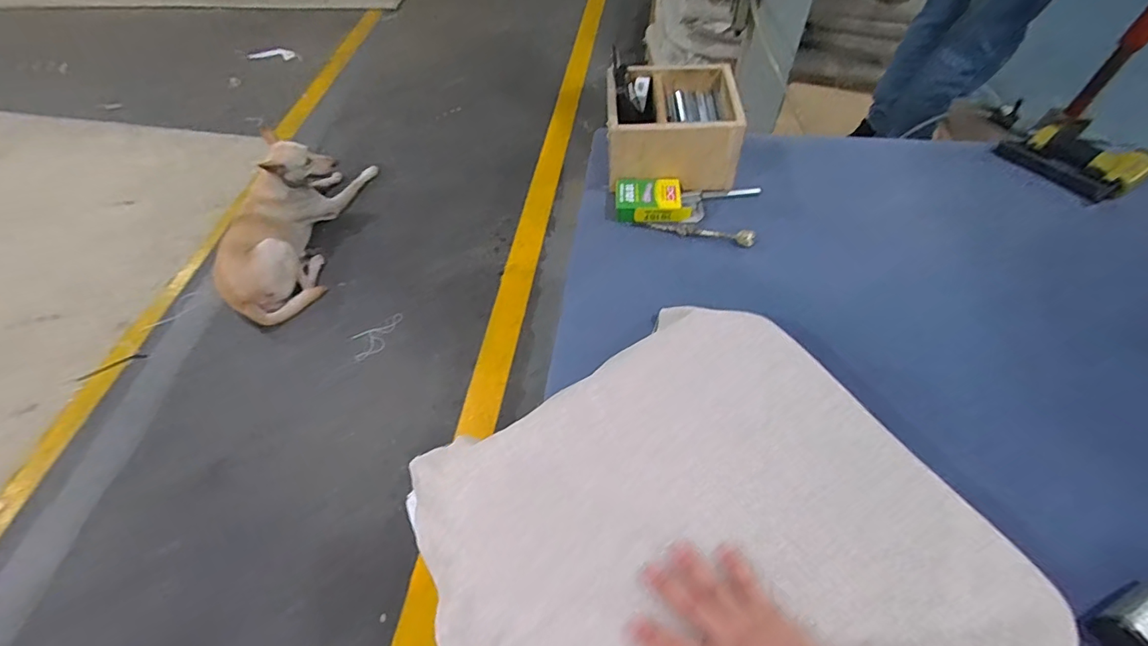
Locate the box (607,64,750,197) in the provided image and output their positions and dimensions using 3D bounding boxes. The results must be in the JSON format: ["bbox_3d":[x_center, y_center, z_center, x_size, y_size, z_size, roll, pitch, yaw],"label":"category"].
[{"bbox_3d":[0.170,-0.362,0.899,0.215,0.137,0.207,-2,57,2],"label":"box"}]

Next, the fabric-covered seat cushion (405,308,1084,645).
[{"bbox_3d":[0.137,0.259,0.520,0.516,0.062,0.537,-28,60,-15],"label":"fabric-covered seat cushion"}]

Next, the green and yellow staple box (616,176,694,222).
[{"bbox_3d":[0.136,-0.218,0.875,0.123,0.034,0.083,0,57,3],"label":"green and yellow staple box"}]

